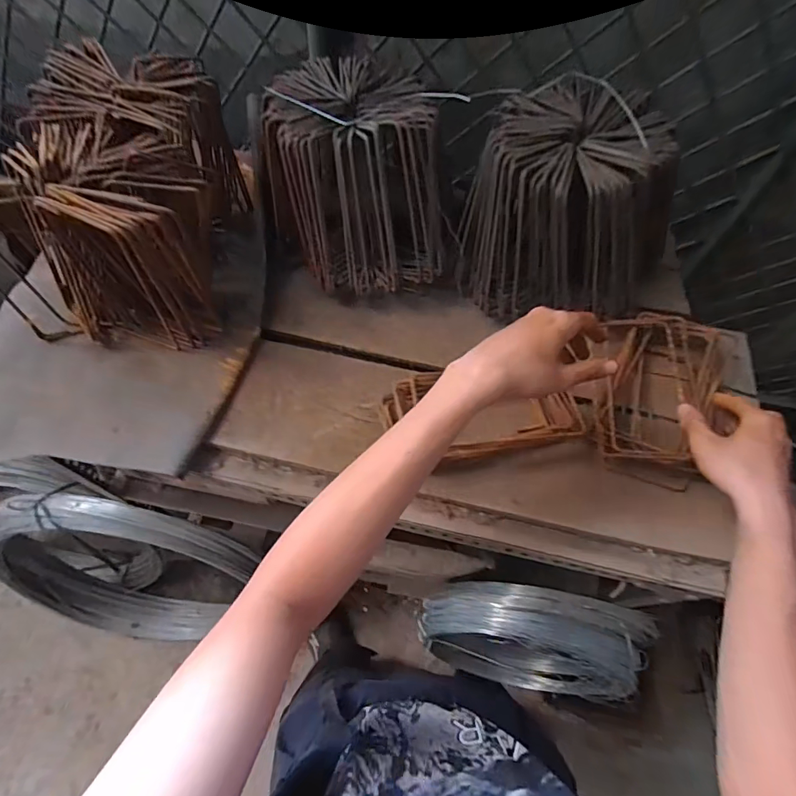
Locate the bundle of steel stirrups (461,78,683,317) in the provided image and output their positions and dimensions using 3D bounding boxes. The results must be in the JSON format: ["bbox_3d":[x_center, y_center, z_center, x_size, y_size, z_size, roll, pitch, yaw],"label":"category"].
[{"bbox_3d":[0.218,-0.253,0.568,0.250,0.178,0.239,9,62,3],"label":"bundle of steel stirrups"}]

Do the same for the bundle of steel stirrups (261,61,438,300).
[{"bbox_3d":[-0.063,-0.302,0.586,0.224,0.173,0.271,-9,63,-6],"label":"bundle of steel stirrups"}]

